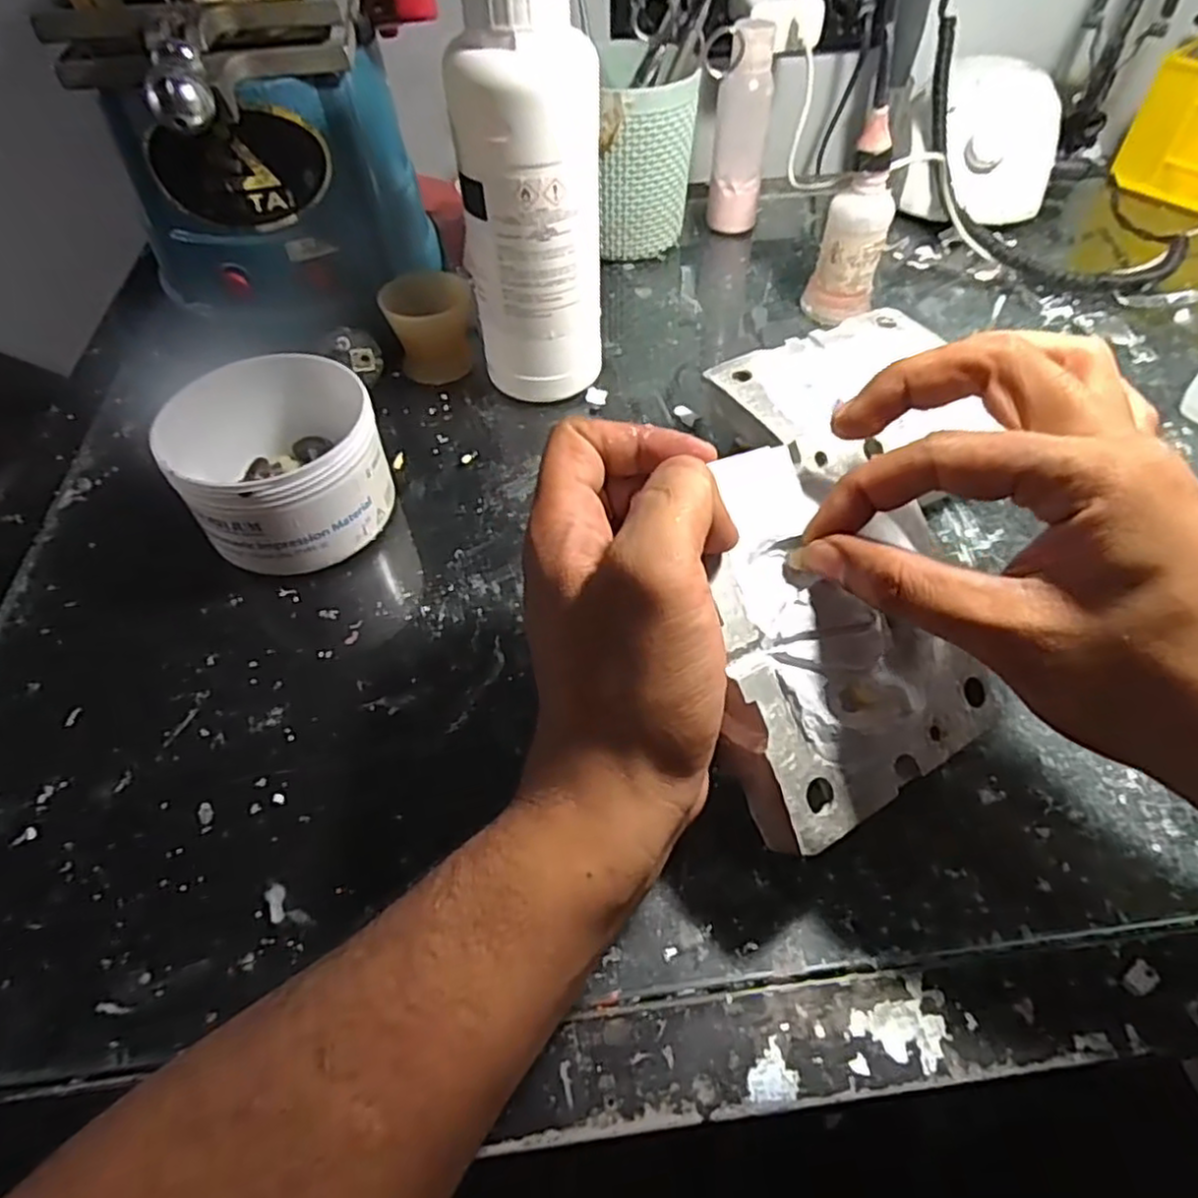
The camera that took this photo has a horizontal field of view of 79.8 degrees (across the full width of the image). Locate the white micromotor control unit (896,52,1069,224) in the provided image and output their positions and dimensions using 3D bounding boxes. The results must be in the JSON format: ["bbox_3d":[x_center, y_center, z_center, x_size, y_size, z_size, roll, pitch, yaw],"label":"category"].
[{"bbox_3d":[0.291,-0.349,0.545,0.105,0.070,0.132,12,54,10],"label":"white micromotor control unit"}]

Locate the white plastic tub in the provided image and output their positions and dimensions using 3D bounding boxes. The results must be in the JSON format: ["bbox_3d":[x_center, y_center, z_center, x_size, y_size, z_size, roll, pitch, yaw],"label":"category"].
[{"bbox_3d":[-0.146,-0.062,0.336,0.087,0.066,0.082,0,53,0],"label":"white plastic tub"}]

